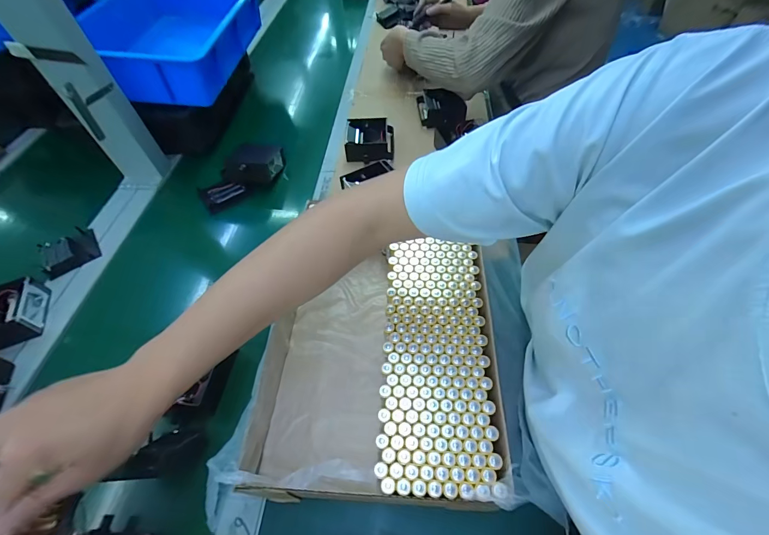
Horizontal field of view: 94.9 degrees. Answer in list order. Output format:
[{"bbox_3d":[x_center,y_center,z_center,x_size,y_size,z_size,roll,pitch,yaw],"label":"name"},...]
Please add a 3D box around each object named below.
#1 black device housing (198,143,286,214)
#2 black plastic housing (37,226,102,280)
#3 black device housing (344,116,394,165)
[{"bbox_3d":[-0.258,-0.171,0.639,0.162,0.065,0.086,-29,56,-15],"label":"black device housing"},{"bbox_3d":[-0.515,-0.031,0.575,0.073,0.023,0.088,-35,58,-19],"label":"black plastic housing"},{"bbox_3d":[-0.029,-0.243,0.671,0.088,0.037,0.096,-2,53,4],"label":"black device housing"}]

